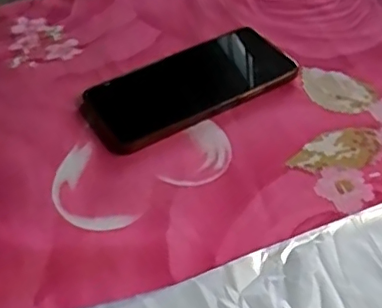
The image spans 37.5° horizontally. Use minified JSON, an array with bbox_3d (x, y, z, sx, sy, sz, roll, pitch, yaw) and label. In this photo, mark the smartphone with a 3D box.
[{"bbox_3d":[0.002,-0.056,0.458,0.174,0.010,0.078,-24,51,-19],"label":"smartphone"}]

